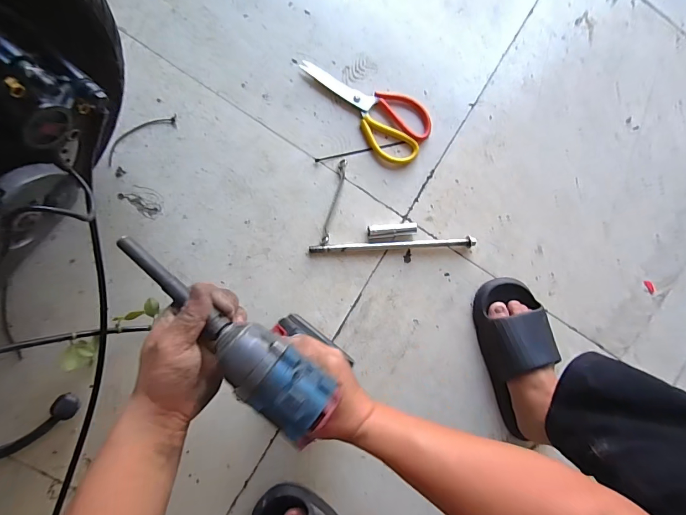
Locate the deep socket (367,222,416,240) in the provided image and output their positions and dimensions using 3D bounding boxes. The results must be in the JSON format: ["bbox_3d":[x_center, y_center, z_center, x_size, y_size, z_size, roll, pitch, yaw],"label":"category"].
[{"bbox_3d":[0.081,-0.045,0.591,0.082,0.019,0.022,-6,91,-8],"label":"deep socket"}]

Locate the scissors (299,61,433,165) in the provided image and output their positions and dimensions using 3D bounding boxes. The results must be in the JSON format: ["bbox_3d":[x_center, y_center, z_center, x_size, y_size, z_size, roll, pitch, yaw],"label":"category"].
[{"bbox_3d":[0.047,-0.258,0.591,0.228,0.010,0.109,45,84,-6],"label":"scissors"}]

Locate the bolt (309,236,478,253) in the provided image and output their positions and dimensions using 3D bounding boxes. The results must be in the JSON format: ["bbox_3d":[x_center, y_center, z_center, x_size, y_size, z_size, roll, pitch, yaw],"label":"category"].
[{"bbox_3d":[0.085,-0.019,0.591,0.274,0.017,0.016,-4,90,-8],"label":"bolt"}]

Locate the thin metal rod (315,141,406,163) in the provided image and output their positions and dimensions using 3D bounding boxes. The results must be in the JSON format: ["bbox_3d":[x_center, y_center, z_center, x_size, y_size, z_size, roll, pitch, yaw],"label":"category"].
[{"bbox_3d":[0.029,-0.175,0.593,0.153,0.005,0.005,-13,92,-8],"label":"thin metal rod"}]

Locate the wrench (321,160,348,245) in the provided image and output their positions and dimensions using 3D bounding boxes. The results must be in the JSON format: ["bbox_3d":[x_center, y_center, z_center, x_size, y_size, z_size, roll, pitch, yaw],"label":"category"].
[{"bbox_3d":[-0.014,-0.089,0.581,0.015,0.008,0.138,13,88,-8],"label":"wrench"}]

